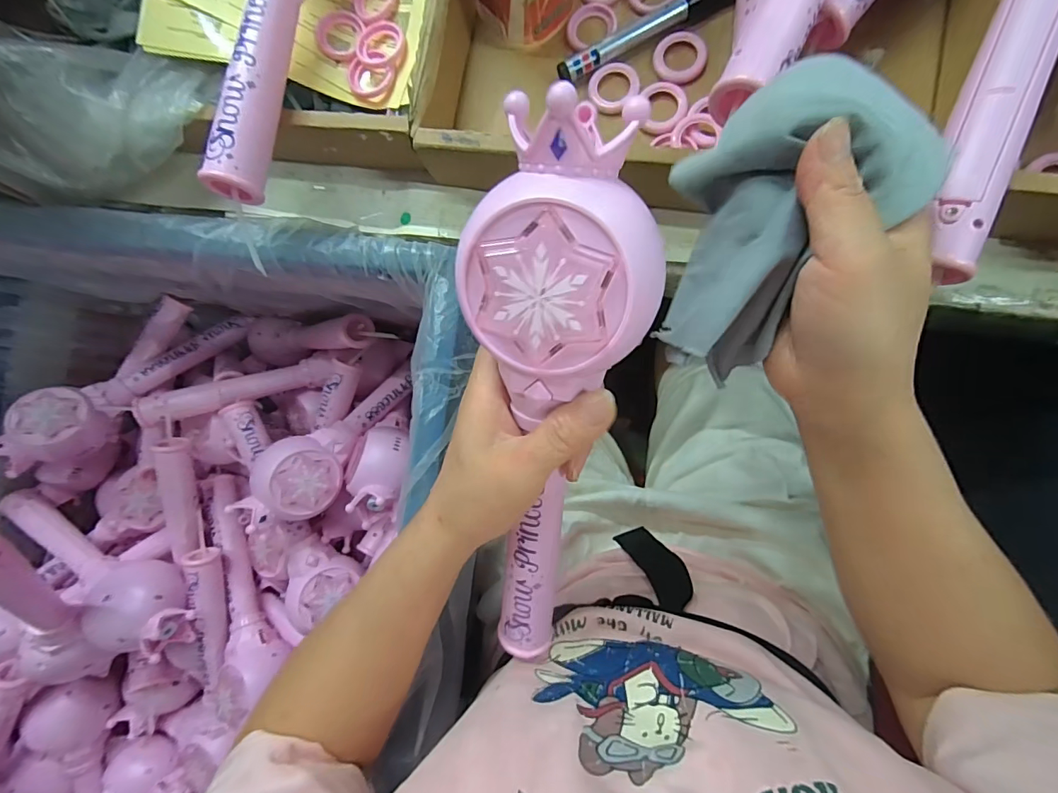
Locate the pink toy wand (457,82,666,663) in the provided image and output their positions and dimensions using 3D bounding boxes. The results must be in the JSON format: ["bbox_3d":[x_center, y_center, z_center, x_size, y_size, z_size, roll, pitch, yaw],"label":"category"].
[{"bbox_3d":[0.007,0.031,0.229,0.078,0.038,0.305,9,121,10],"label":"pink toy wand"}]

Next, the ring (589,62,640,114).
[{"bbox_3d":[0.063,-0.229,0.330,0.036,0.004,0.036,0,87,9],"label":"ring"}]

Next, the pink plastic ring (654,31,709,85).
[{"bbox_3d":[0.110,-0.246,0.323,0.036,0.005,0.037,0,87,9],"label":"pink plastic ring"}]

